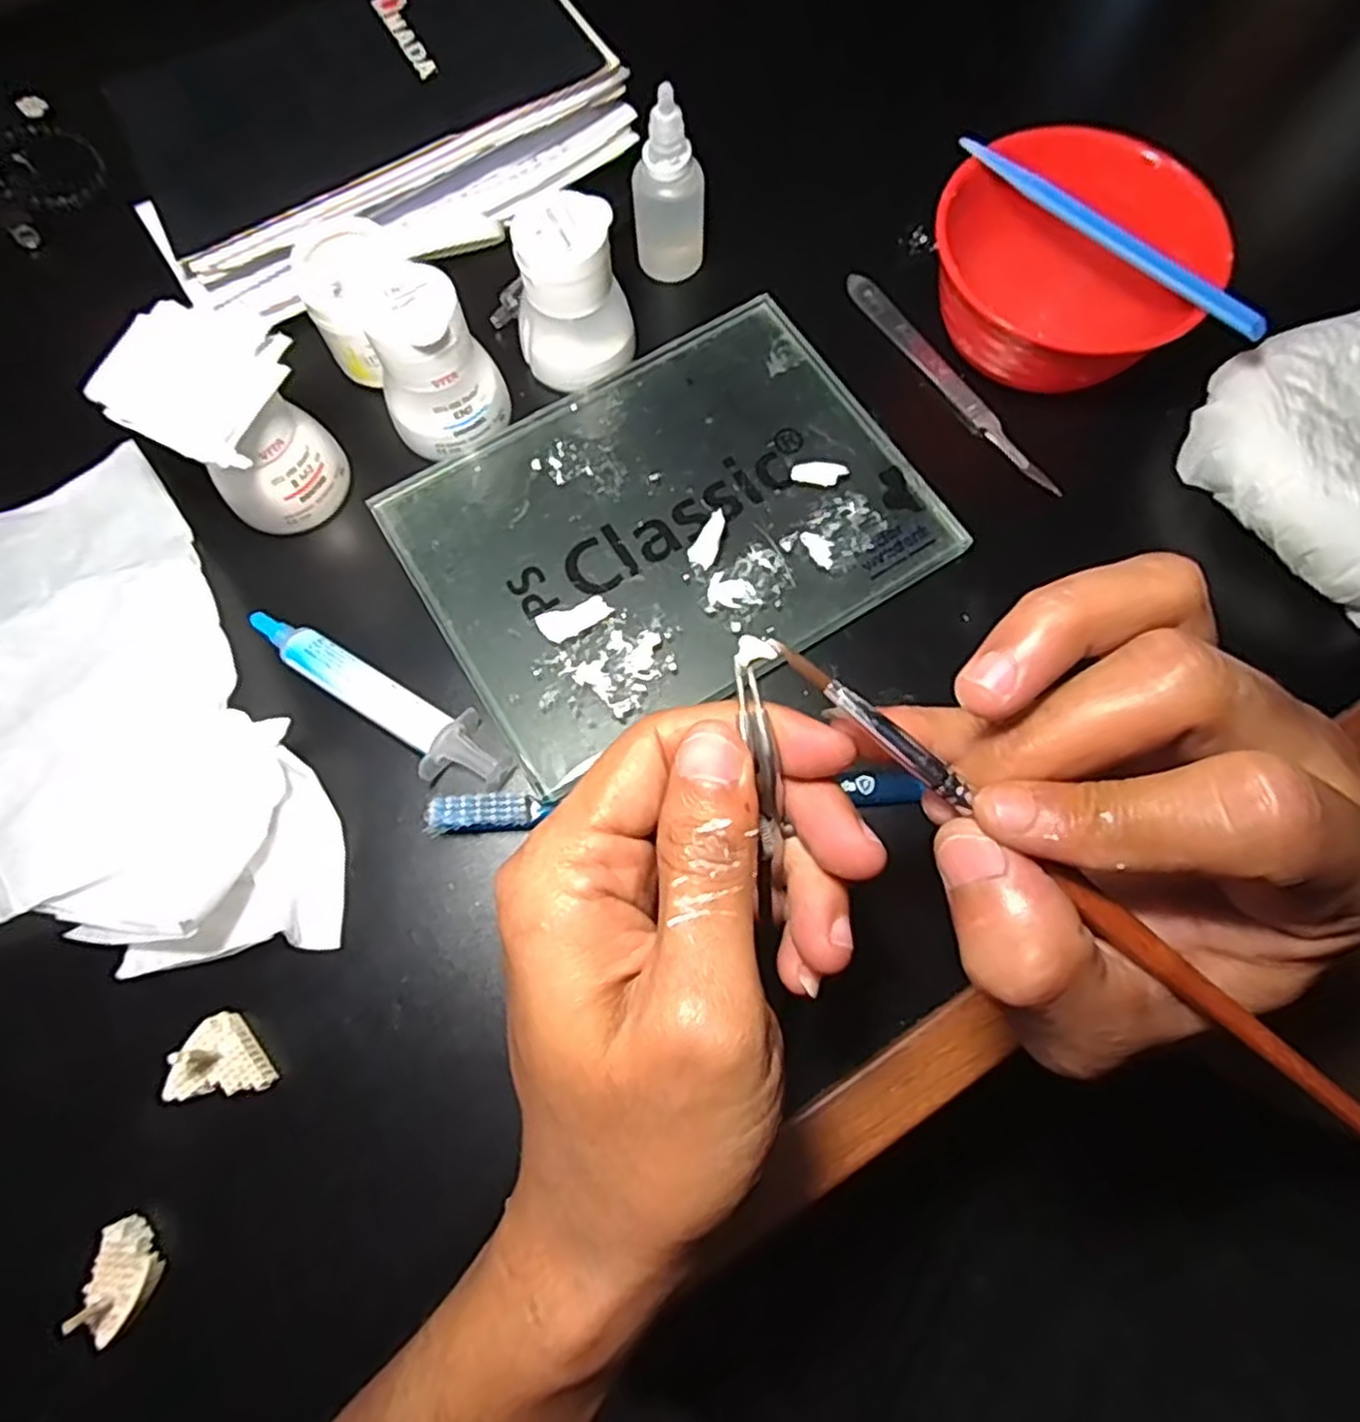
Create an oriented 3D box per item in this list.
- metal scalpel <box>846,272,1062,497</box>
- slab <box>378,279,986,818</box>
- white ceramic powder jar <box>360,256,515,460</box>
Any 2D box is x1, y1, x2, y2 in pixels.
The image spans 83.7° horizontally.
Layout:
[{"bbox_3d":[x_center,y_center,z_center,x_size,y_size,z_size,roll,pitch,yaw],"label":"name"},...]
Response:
[{"bbox_3d":[0.119,-0.147,0.337,0.011,0.007,0.137,-34,76,-9],"label":"metal scalpel"},{"bbox_3d":[-0.005,-0.079,0.313,0.199,0.009,0.149,-31,76,-8],"label":"slab"},{"bbox_3d":[-0.098,-0.138,0.304,0.047,0.057,0.043,0,74,0],"label":"white ceramic powder jar"}]

